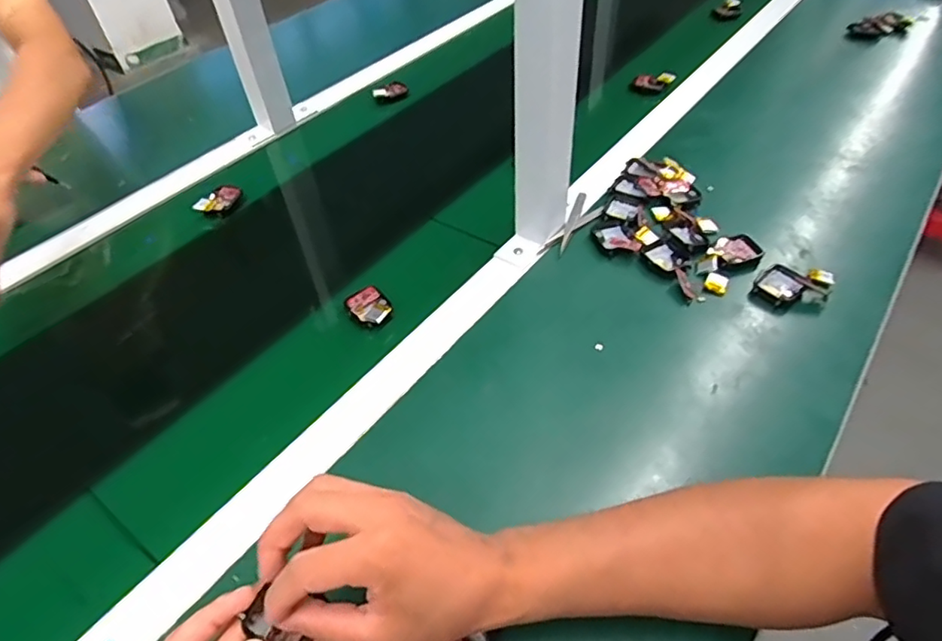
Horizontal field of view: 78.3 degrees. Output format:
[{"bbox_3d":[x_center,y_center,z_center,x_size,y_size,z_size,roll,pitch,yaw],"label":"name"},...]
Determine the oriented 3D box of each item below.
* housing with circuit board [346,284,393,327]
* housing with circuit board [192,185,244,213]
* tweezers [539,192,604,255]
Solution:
[{"bbox_3d":[-0.098,-0.016,0.559,0.035,0.013,0.058,-27,51,-19],"label":"housing with circuit board"},{"bbox_3d":[-0.304,-0.145,0.697,0.040,0.011,0.054,25,53,24],"label":"housing with circuit board"},{"bbox_3d":[0.113,-0.103,0.624,0.035,0.010,0.099,23,53,23],"label":"tweezers"}]

